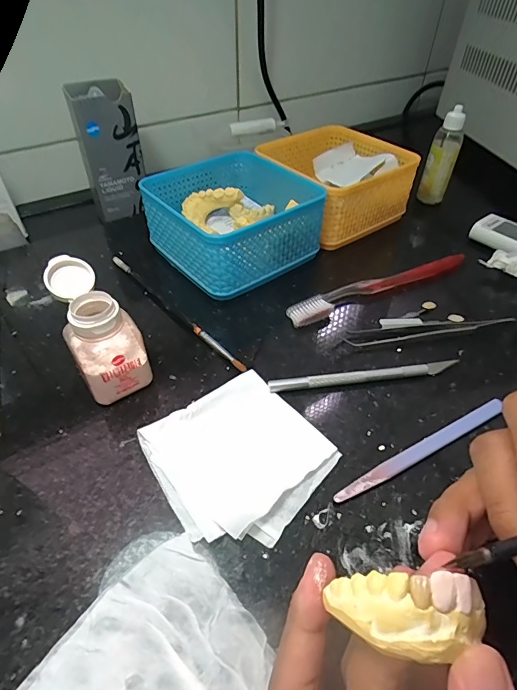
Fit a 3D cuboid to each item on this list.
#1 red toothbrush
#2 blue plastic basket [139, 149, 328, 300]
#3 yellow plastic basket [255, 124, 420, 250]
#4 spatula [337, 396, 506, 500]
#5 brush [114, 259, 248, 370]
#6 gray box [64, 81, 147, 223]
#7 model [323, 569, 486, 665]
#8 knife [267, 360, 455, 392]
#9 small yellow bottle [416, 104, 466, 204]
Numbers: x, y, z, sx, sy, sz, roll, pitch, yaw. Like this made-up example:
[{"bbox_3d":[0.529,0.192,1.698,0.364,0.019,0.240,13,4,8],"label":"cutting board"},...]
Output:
[{"bbox_3d":[0.105,-0.054,0.358,0.181,0.014,0.023,-21,50,-20],"label":"red toothbrush"},{"bbox_3d":[-0.023,-0.119,0.384,0.131,0.063,0.130,-31,54,-27],"label":"blue plastic basket"},{"bbox_3d":[0.083,-0.178,0.440,0.128,0.061,0.136,-23,51,-22],"label":"yellow plastic basket"},{"bbox_3d":[0.102,0.064,0.250,0.132,0.005,0.009,-21,50,-20],"label":"spatula"},{"bbox_3d":[-0.073,-0.030,0.337,0.008,0.006,0.185,-33,55,-28],"label":"brush"},{"bbox_3d":[-0.153,-0.199,0.422,0.057,0.119,0.048,-19,49,-18],"label":"gray box"},{"bbox_3d":[0.046,0.086,0.129,0.047,0.016,0.022,-7,44,16],"label":"model"},{"bbox_3d":[0.075,0.022,0.287,0.136,0.008,0.008,-5,46,-6],"label":"knife"},{"bbox_3d":[0.221,-0.224,0.487,0.032,0.105,0.027,13,47,11],"label":"small yellow bottle"}]

